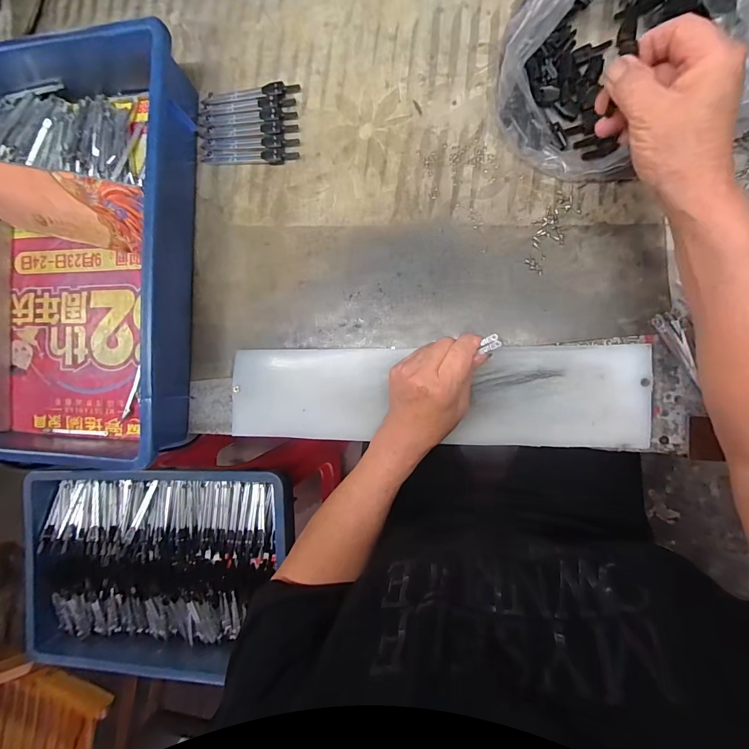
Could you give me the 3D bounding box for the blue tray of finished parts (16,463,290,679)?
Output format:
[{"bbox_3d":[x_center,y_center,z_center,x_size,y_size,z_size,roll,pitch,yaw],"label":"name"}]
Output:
[{"bbox_3d":[-0.318,0.293,0.562,0.409,0.069,0.297,-3,90,10],"label":"blue tray of finished parts"}]

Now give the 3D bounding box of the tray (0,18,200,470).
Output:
[{"bbox_3d":[-0.333,-0.137,0.406,0.263,0.083,0.445,1,90,10],"label":"tray"}]

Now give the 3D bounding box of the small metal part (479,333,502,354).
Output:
[{"bbox_3d":[0.095,-0.026,0.304,0.016,0.004,0.012,-24,86,7],"label":"small metal part"}]

